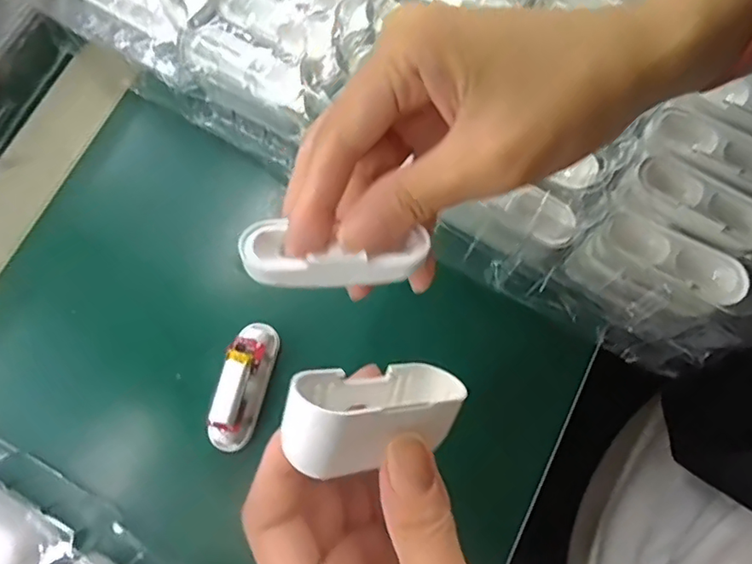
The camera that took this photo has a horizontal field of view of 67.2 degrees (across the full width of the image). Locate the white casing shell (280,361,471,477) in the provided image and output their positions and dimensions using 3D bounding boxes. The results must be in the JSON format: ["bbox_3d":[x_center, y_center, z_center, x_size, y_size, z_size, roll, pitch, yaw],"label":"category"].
[{"bbox_3d":[0.002,0.039,0.181,0.068,0.021,0.031,-6,73,-43],"label":"white casing shell"}]

